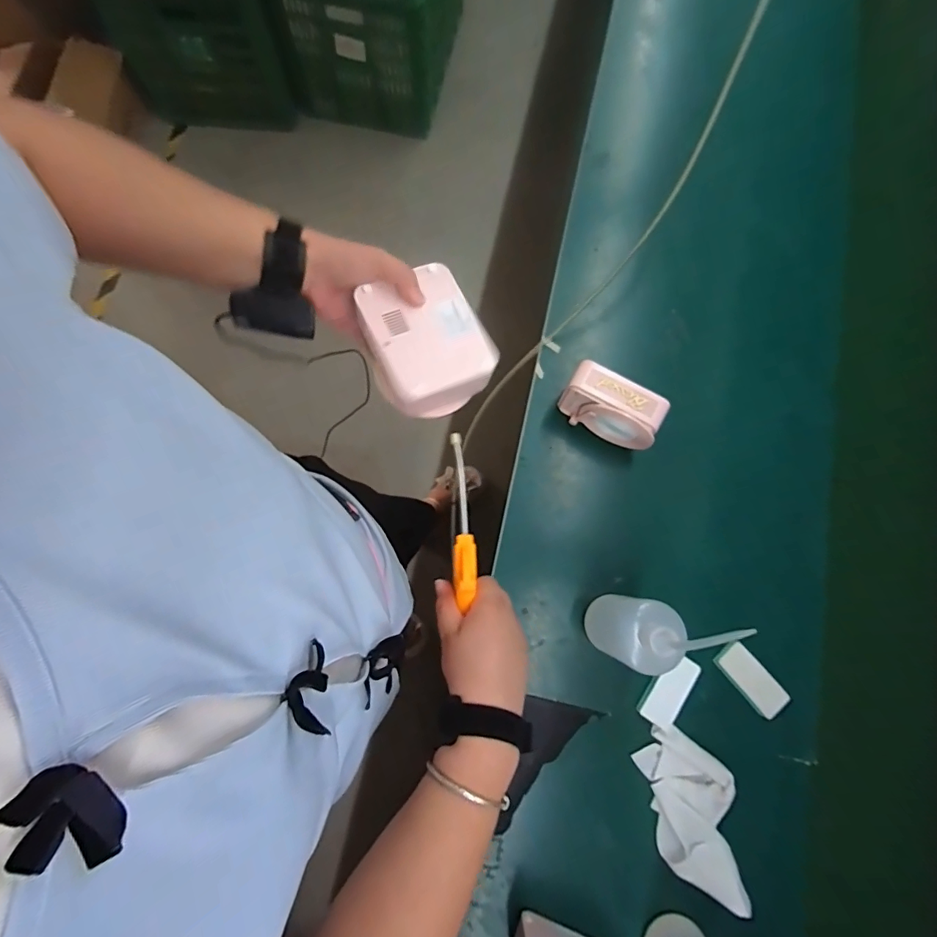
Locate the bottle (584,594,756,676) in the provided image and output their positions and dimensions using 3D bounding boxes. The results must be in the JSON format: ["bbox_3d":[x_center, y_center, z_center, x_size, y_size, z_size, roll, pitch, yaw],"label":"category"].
[{"bbox_3d":[0.192,0.181,0.516,0.068,0.236,0.074,17,77,2],"label":"bottle"}]

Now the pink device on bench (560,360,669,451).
[{"bbox_3d":[0.194,-0.083,0.650,0.129,0.094,0.053,28,78,5],"label":"pink device on bench"}]

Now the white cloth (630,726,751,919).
[{"bbox_3d":[0.276,0.422,0.576,0.098,0.024,0.194,-13,78,-5],"label":"white cloth"}]

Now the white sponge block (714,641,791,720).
[{"bbox_3d":[0.365,0.272,0.614,0.046,0.014,0.094,-39,81,-10],"label":"white sponge block"}]

